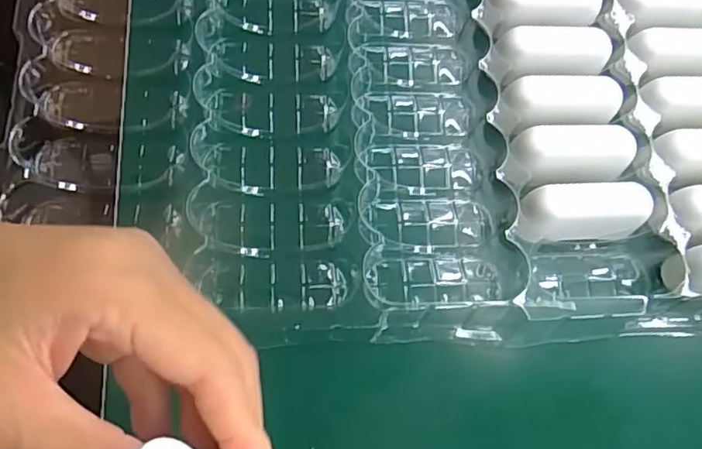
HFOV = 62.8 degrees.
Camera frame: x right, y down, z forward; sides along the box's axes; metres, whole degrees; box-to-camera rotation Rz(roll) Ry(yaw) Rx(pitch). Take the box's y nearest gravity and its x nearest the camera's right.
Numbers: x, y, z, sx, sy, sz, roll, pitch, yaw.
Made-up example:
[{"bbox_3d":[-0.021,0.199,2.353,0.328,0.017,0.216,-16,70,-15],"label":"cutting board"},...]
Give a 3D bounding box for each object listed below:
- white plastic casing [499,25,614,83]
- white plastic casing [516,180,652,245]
[{"bbox_3d":[0.108,-0.089,0.311,0.061,0.023,0.029,-6,71,-9],"label":"white plastic casing"},{"bbox_3d":[0.110,-0.005,0.280,0.067,0.025,0.023,-4,71,-8],"label":"white plastic casing"}]

